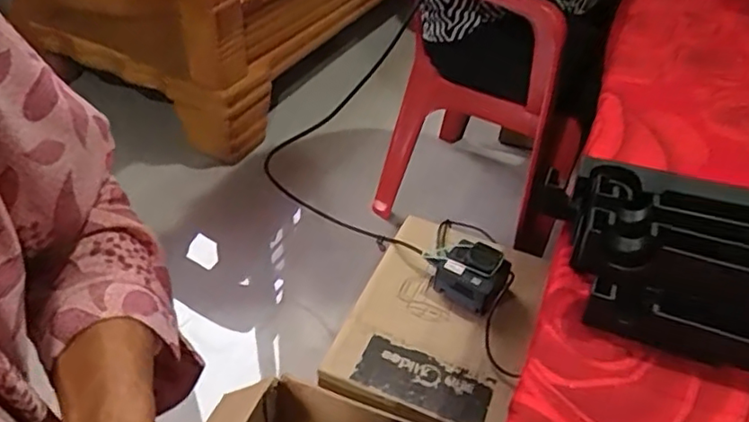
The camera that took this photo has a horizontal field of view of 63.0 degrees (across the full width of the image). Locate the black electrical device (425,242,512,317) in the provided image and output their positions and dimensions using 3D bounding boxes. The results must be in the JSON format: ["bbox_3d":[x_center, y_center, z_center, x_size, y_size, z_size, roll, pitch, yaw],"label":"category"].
[{"bbox_3d":[0.122,0.078,0.801,0.105,0.057,0.076,27,45,26],"label":"black electrical device"}]

